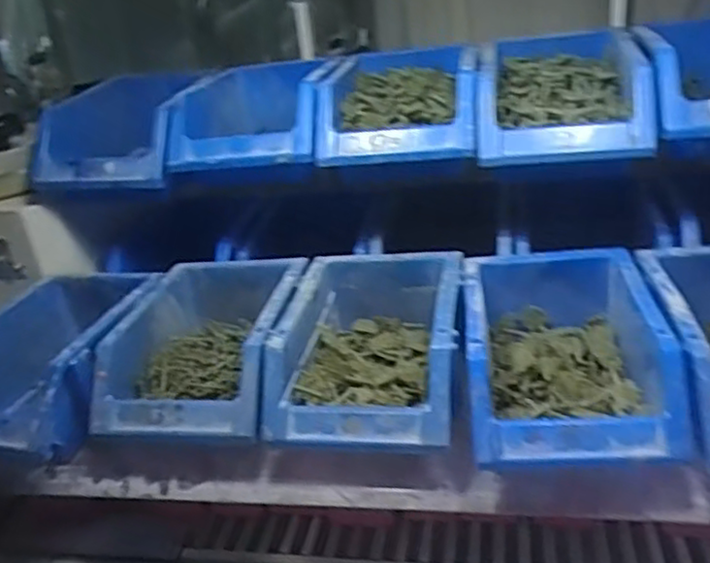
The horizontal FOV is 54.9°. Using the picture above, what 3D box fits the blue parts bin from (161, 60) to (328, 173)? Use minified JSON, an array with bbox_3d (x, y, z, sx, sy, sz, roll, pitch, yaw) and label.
[{"bbox_3d":[-0.086,-0.143,0.598,0.124,0.069,0.178,-5,26,5],"label":"blue parts bin"}]

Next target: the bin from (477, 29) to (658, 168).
[{"bbox_3d":[0.165,-0.153,0.553,0.121,0.070,0.159,0,27,14],"label":"bin"}]

